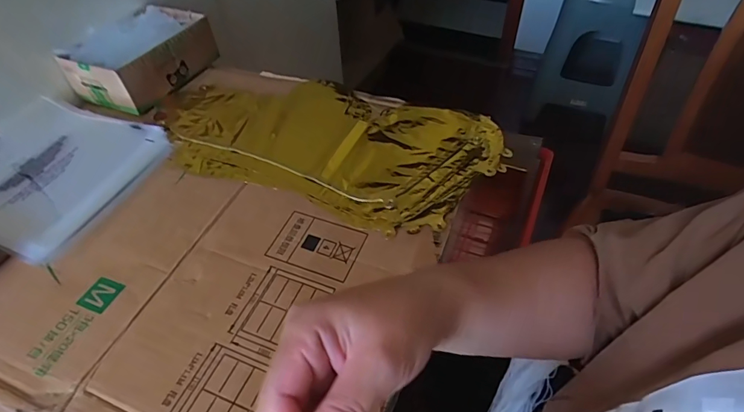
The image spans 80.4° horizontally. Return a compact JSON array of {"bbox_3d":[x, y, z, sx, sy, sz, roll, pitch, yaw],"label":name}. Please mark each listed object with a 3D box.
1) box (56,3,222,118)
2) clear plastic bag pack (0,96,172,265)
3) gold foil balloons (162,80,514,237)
[{"bbox_3d":[-0.341,-0.228,0.656,0.134,0.066,0.181,19,52,19],"label":"box"},{"bbox_3d":[-0.397,-0.050,0.543,0.226,0.016,0.208,18,51,18],"label":"clear plastic bag pack"},{"bbox_3d":[-0.068,-0.093,0.579,0.439,0.021,0.230,18,51,17],"label":"gold foil balloons"}]

